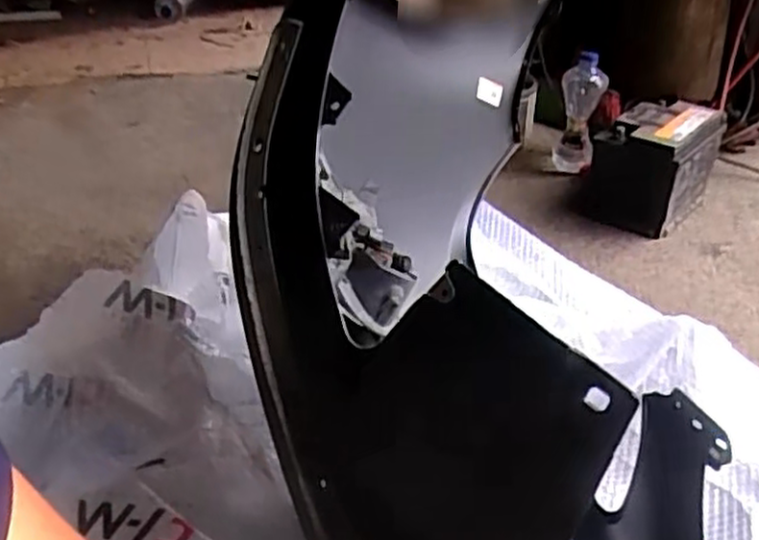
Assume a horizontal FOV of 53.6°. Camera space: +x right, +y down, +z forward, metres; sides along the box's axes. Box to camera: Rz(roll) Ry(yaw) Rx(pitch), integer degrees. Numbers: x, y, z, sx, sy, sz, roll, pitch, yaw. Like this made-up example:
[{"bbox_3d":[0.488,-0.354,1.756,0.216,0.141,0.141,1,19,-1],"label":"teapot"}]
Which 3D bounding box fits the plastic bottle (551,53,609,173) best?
[{"bbox_3d":[0.417,-0.330,1.559,0.091,0.232,0.075,16,37,20],"label":"plastic bottle"}]

